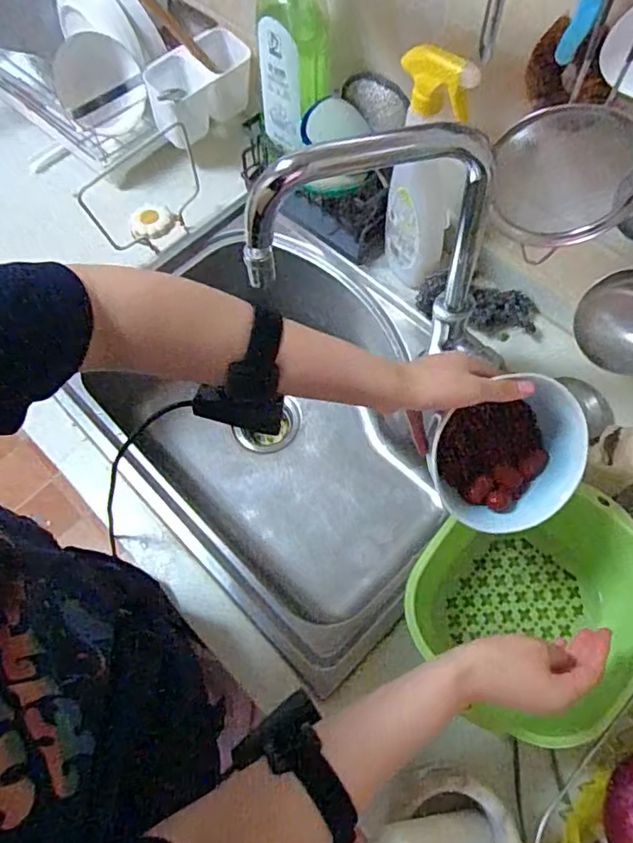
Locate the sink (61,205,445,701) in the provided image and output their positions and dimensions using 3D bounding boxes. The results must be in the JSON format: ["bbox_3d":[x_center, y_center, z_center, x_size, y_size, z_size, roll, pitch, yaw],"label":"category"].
[{"bbox_3d":[-0.026,0.021,0.809,0.408,0.226,0.533,-40,70,-15],"label":"sink"}]

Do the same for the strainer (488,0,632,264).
[{"bbox_3d":[0.215,-0.264,0.437,0.112,0.307,0.085,14,67,9],"label":"strainer"}]

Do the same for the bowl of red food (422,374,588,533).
[{"bbox_3d":[0.168,0.030,0.513,0.134,0.070,0.114,-19,102,6],"label":"bowl of red food"}]

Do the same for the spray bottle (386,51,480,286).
[{"bbox_3d":[0.125,-0.272,0.657,0.084,0.295,0.053,23,68,13],"label":"spray bottle"}]

